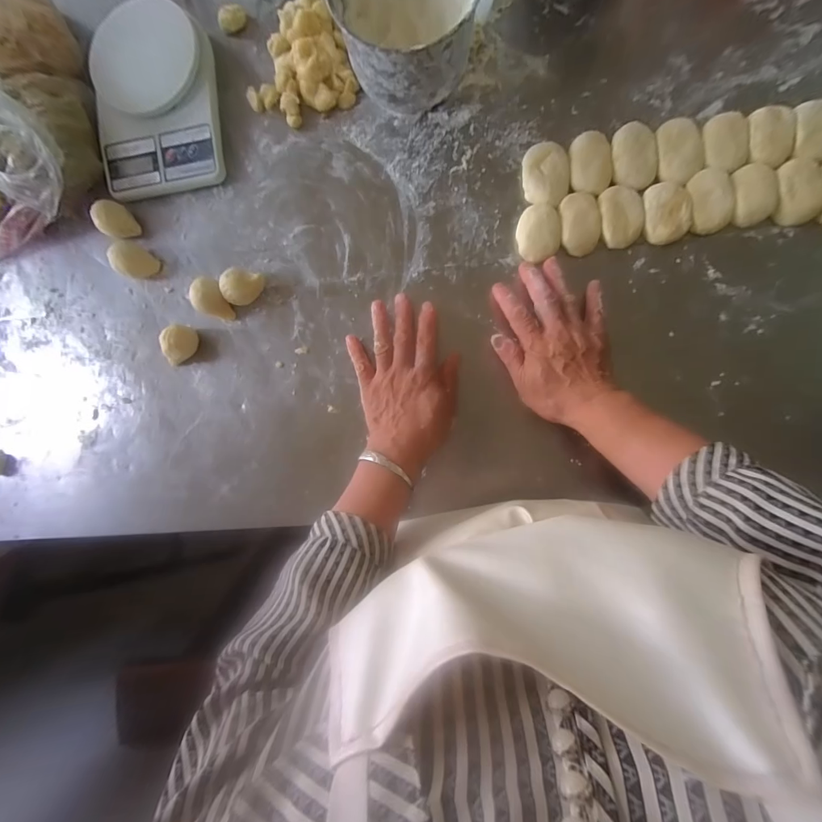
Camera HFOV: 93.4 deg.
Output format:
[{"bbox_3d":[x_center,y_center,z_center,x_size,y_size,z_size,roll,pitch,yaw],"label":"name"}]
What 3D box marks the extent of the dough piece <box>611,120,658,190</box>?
[{"bbox_3d":[0.240,-0.275,0.417,0.044,0.021,0.067,-4,89,6],"label":"dough piece"}]

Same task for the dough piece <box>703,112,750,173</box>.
[{"bbox_3d":[0.329,-0.281,0.409,0.041,0.017,0.060,-3,89,6],"label":"dough piece"}]

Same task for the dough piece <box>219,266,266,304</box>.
[{"bbox_3d":[-0.197,-0.144,0.456,0.042,0.037,0.036,4,90,6],"label":"dough piece"}]

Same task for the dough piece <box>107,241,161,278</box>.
[{"bbox_3d":[-0.342,-0.185,0.477,0.045,0.026,0.038,32,93,6],"label":"dough piece"}]

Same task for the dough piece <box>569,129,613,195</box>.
[{"bbox_3d":[0.196,-0.268,0.423,0.042,0.020,0.063,-7,89,6],"label":"dough piece"}]

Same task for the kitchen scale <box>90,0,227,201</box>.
[{"bbox_3d":[-0.307,-0.364,0.459,0.145,0.053,0.192,-3,89,6],"label":"kitchen scale"}]

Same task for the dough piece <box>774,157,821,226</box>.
[{"bbox_3d":[0.394,-0.225,0.395,0.040,0.019,0.064,-3,89,6],"label":"dough piece"}]

